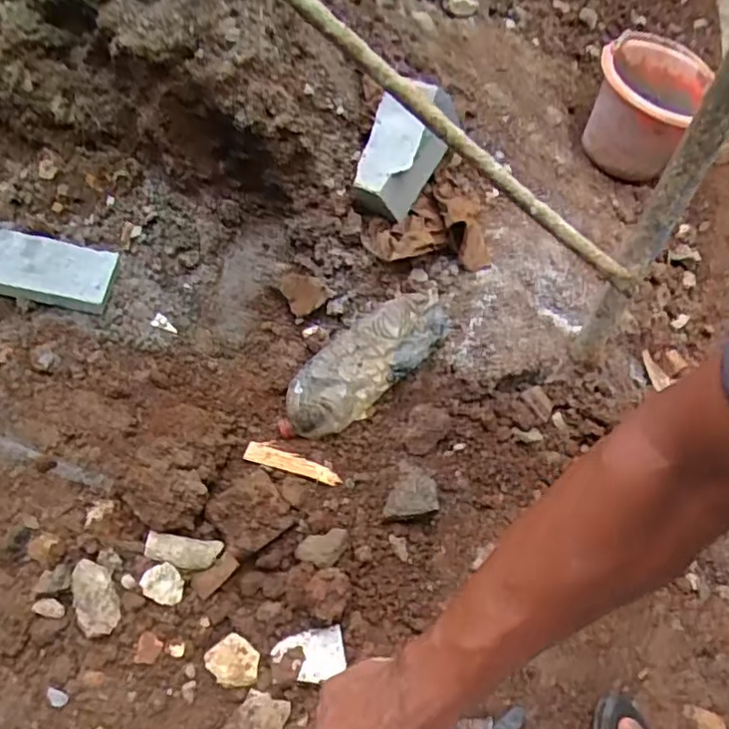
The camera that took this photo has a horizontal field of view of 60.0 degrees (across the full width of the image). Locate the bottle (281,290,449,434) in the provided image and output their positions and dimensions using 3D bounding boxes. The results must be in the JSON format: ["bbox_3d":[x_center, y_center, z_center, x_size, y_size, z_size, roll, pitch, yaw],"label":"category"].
[{"bbox_3d":[0.001,0.000,0.967,0.309,0.068,0.118,-38,65,-24],"label":"bottle"}]

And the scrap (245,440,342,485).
[{"bbox_3d":[-0.104,0.143,0.909,0.142,0.013,0.029,16,55,8],"label":"scrap"}]

